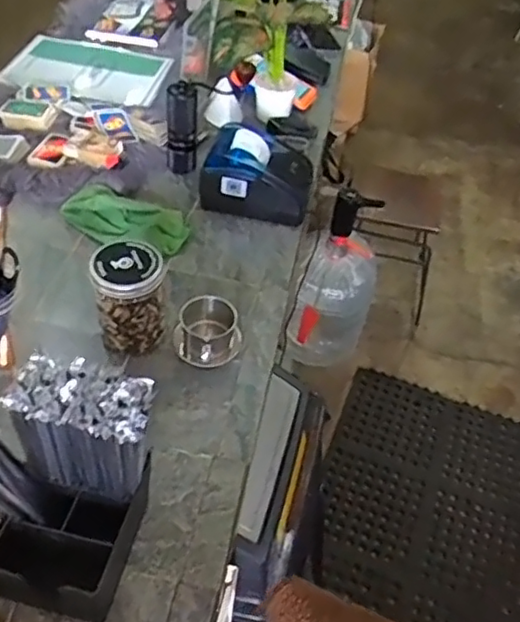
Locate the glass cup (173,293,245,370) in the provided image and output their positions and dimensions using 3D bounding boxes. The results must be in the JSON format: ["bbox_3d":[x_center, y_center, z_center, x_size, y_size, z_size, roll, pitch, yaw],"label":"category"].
[{"bbox_3d":[-0.073,0.030,0.826,0.080,0.064,0.081,3,47,-4],"label":"glass cup"}]

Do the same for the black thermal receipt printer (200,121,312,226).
[{"bbox_3d":[0.001,-0.232,1.042,0.174,0.110,0.128,14,47,6],"label":"black thermal receipt printer"}]

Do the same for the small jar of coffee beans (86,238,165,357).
[{"bbox_3d":[-0.165,-0.014,0.805,0.086,0.139,0.081,3,47,-4],"label":"small jar of coffee beans"}]

